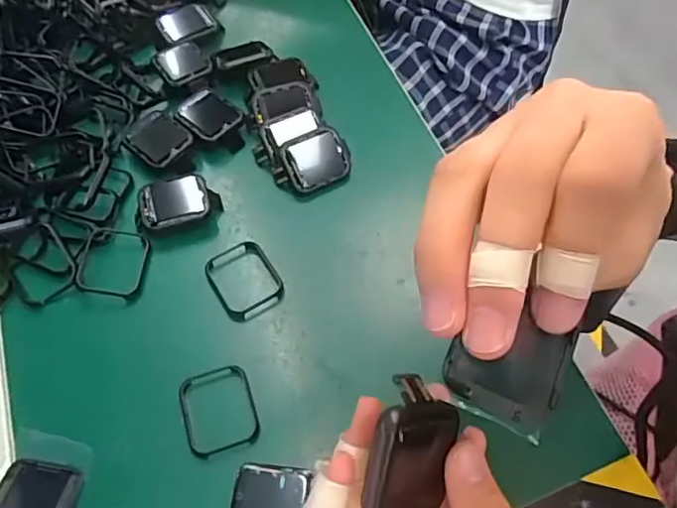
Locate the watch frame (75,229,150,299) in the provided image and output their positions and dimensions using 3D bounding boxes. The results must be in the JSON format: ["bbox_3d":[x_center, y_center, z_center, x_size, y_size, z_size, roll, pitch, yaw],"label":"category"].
[{"bbox_3d":[-0.137,0.003,0.347,0.037,0.007,0.052,9,50,-9],"label":"watch frame"}]

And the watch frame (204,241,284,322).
[{"bbox_3d":[-0.058,0.015,0.347,0.038,0.008,0.048,-30,64,-16],"label":"watch frame"}]

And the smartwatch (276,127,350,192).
[{"bbox_3d":[-0.017,-0.061,0.378,0.047,0.014,0.036,-22,90,-19],"label":"smartwatch"}]

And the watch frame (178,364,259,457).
[{"bbox_3d":[-0.064,0.083,0.304,0.037,0.005,0.046,-18,62,-10],"label":"watch frame"}]

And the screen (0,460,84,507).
[{"bbox_3d":[-0.150,0.119,0.280,0.041,0.004,0.032,8,60,4],"label":"screen"}]

